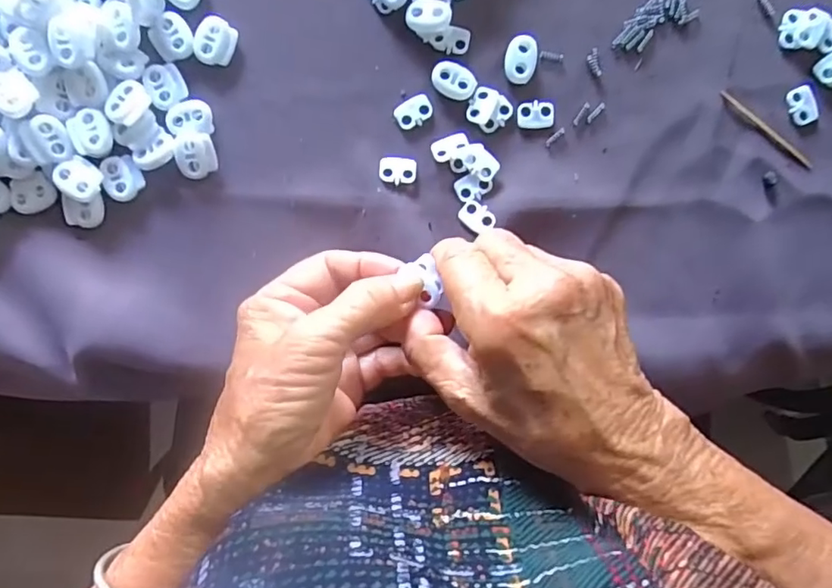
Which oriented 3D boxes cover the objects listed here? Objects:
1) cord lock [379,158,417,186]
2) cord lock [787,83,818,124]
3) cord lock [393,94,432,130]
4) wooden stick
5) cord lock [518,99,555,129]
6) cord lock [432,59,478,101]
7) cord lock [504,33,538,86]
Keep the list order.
[{"bbox_3d":[-0.009,-0.063,0.282,0.019,0.004,0.013,1,97,-2],"label":"cord lock"},{"bbox_3d":[0.196,-0.095,0.281,0.011,0.004,0.019,-19,97,1],"label":"cord lock"},{"bbox_3d":[-0.001,-0.092,0.280,0.019,0.004,0.013,-28,97,2],"label":"cord lock"},{"bbox_3d":[0.179,-0.084,0.284,0.060,0.004,0.005,37,94,-5],"label":"wooden stick"},{"bbox_3d":[0.061,-0.091,0.280,0.019,0.004,0.013,-2,97,-1],"label":"cord lock"},{"bbox_3d":[0.019,-0.106,0.278,0.023,0.005,0.016,25,95,-4],"label":"cord lock"},{"bbox_3d":[0.052,-0.117,0.276,0.016,0.004,0.022,8,96,-2],"label":"cord lock"}]

